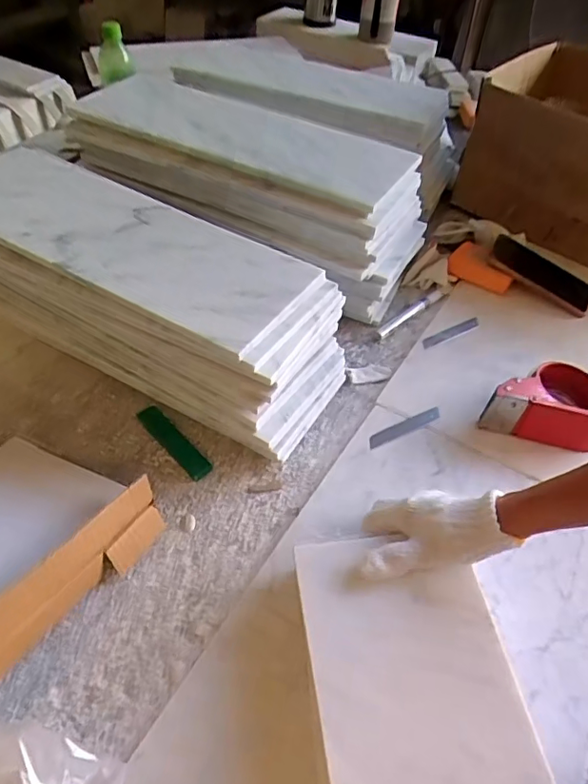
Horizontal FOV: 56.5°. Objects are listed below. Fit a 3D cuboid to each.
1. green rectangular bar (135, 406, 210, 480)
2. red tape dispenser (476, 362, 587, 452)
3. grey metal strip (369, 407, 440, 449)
[{"bbox_3d":[-0.136,0.055,0.620,0.027,0.007,0.119,-33,59,-27],"label":"green rectangular bar"},{"bbox_3d":[0.291,0.010,0.629,0.141,0.065,0.079,11,51,5],"label":"red tape dispenser"},{"bbox_3d":[0.130,0.041,0.635,0.103,0.004,0.016,-21,56,-22],"label":"grey metal strip"}]

